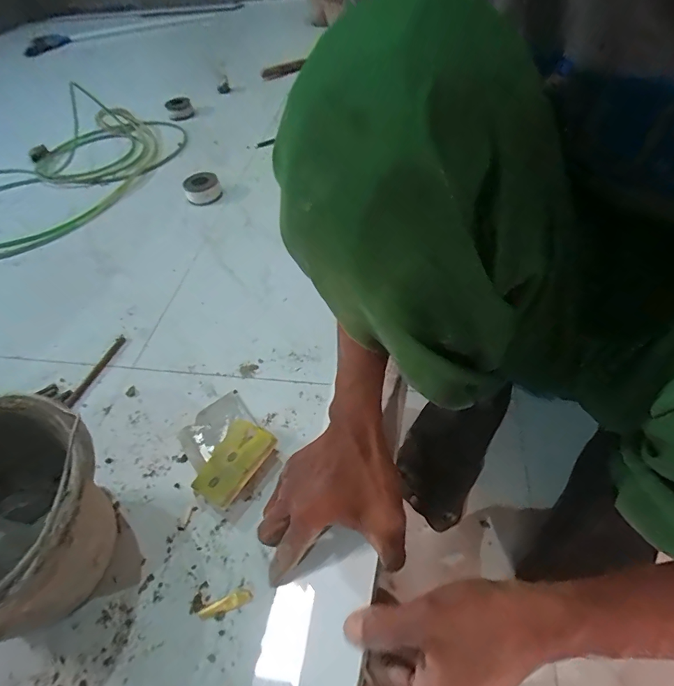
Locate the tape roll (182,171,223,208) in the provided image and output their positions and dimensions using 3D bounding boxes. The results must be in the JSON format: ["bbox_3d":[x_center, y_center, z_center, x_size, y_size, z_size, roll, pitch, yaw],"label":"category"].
[{"bbox_3d":[-0.346,-0.398,1.032,0.087,0.046,0.100,-17,51,-7],"label":"tape roll"}]

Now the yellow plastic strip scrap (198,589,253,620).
[{"bbox_3d":[-0.124,0.289,0.441,0.058,0.008,0.015,-22,53,-11],"label":"yellow plastic strip scrap"}]

